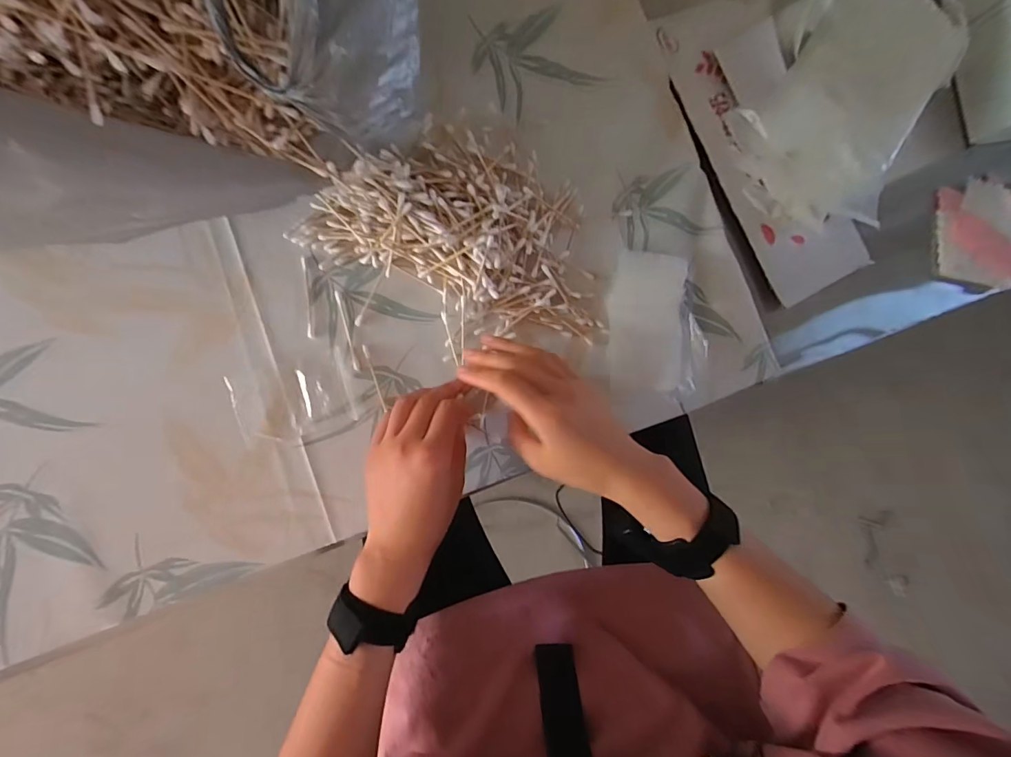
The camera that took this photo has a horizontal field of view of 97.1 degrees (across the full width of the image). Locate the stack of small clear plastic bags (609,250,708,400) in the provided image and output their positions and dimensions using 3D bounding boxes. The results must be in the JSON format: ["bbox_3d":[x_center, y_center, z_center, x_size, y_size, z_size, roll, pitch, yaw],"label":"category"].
[{"bbox_3d":[0.142,-0.053,0.430,0.082,0.030,0.129,2,87,-9],"label":"stack of small clear plastic bags"}]

